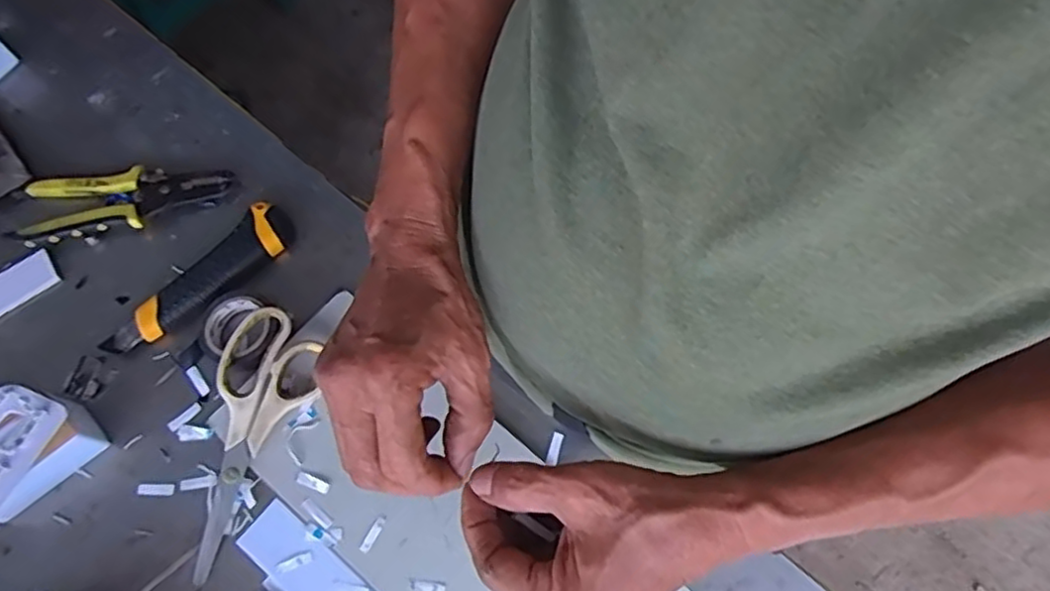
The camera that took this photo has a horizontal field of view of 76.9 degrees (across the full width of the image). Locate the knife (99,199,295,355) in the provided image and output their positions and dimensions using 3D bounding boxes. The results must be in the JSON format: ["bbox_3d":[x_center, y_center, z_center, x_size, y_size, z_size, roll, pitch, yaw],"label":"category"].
[{"bbox_3d":[-0.251,-0.011,0.515,0.038,0.020,0.159,43,75,13],"label":"knife"}]

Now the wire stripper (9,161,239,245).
[{"bbox_3d":[-0.323,-0.079,0.537,0.158,0.021,0.054,-12,71,-5],"label":"wire stripper"}]

